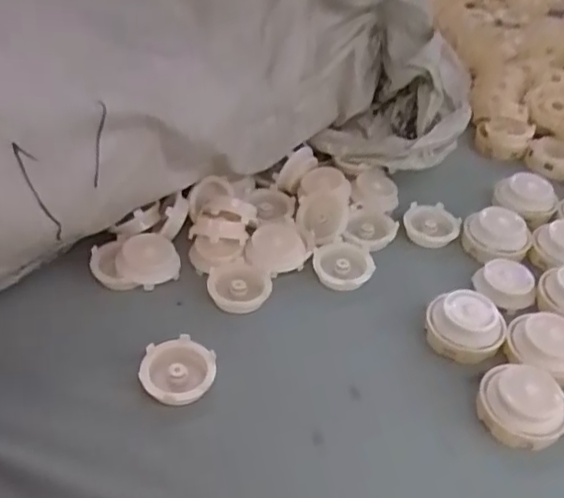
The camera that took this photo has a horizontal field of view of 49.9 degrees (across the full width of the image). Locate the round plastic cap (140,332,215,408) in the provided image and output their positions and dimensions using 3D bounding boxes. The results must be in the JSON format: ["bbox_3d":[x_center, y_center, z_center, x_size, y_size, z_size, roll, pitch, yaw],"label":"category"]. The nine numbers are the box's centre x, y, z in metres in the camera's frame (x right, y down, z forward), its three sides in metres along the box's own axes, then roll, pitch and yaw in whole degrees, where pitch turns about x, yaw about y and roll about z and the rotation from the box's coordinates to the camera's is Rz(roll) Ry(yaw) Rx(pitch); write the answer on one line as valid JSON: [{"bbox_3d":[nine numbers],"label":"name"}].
[{"bbox_3d":[-0.076,0.089,0.449,0.053,0.018,0.052,3,41,-2],"label":"round plastic cap"}]

